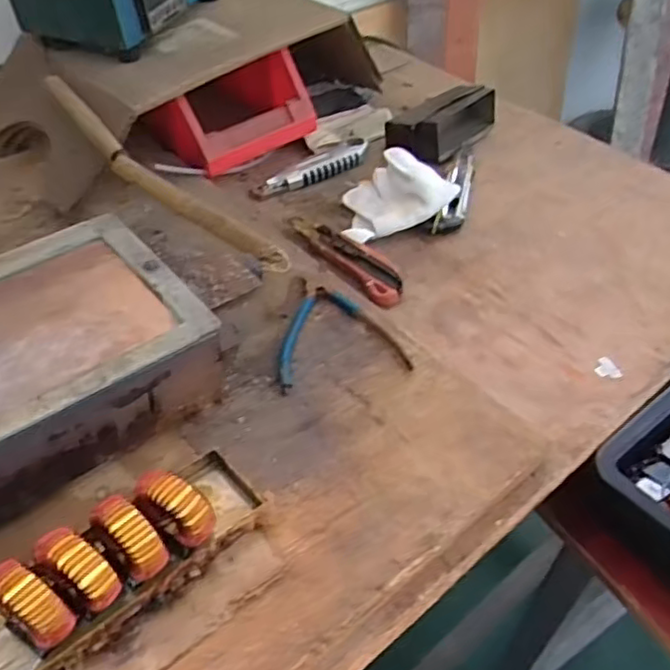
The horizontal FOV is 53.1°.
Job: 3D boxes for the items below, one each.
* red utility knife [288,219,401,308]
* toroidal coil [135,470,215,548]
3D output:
[{"bbox_3d":[0.010,-0.080,0.664,0.038,0.018,0.157,-29,53,-28],"label":"red utility knife"},{"bbox_3d":[-0.095,0.107,0.406,0.045,0.048,0.020,26,50,22],"label":"toroidal coil"}]

